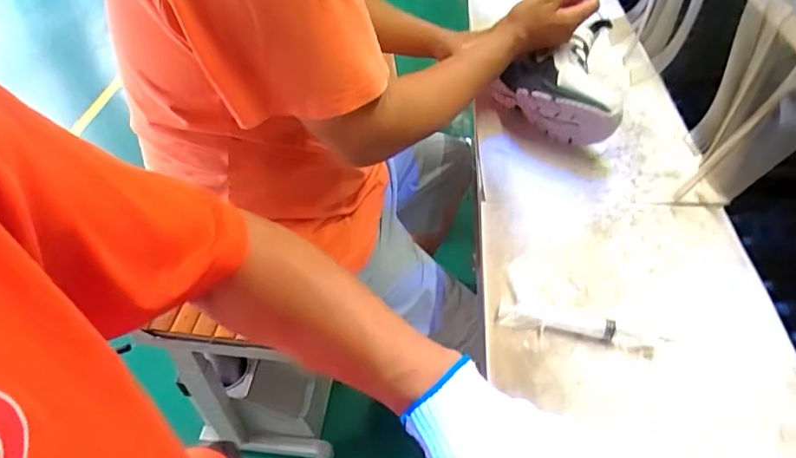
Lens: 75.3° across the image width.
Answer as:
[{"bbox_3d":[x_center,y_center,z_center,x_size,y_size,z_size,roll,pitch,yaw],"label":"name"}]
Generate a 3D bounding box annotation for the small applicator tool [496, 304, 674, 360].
[{"bbox_3d":[0.182,0.098,0.518,0.160,0.016,0.024,11,48,13],"label":"small applicator tool"}]

